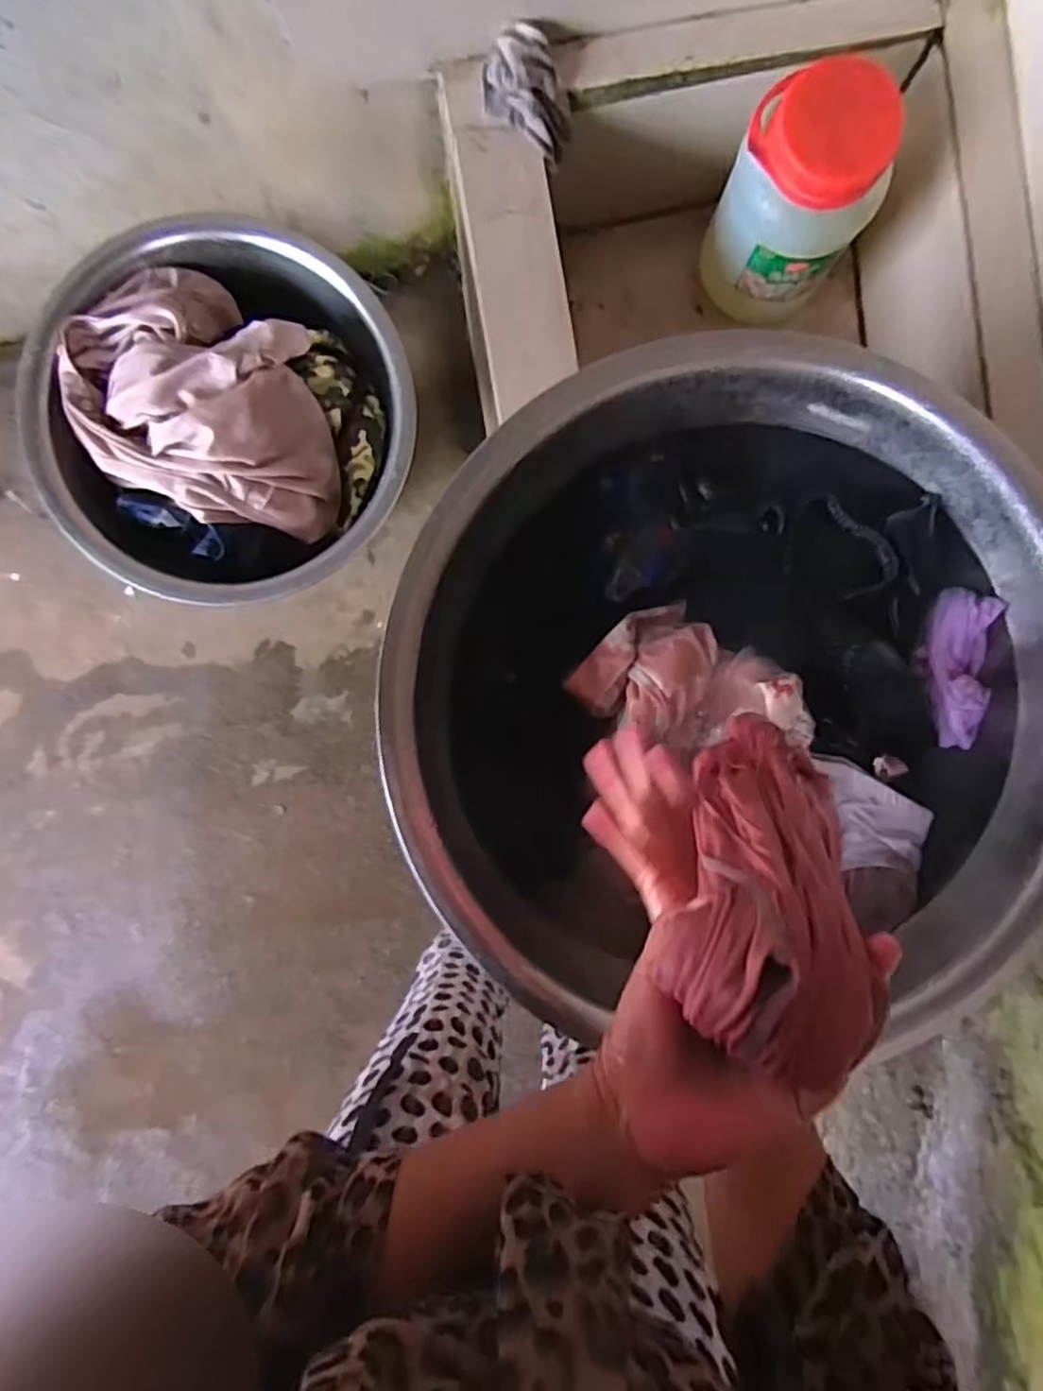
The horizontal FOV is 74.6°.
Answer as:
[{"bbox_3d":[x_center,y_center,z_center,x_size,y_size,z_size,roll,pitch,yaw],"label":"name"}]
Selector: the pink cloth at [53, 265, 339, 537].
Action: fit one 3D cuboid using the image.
[{"bbox_3d":[-0.358,-0.335,0.782,0.320,0.105,0.239,25,91,2],"label":"pink cloth"}]

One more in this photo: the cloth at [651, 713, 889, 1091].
[{"bbox_3d":[0.148,0.088,0.427,0.083,0.293,0.069,36,115,1],"label":"cloth"}]

